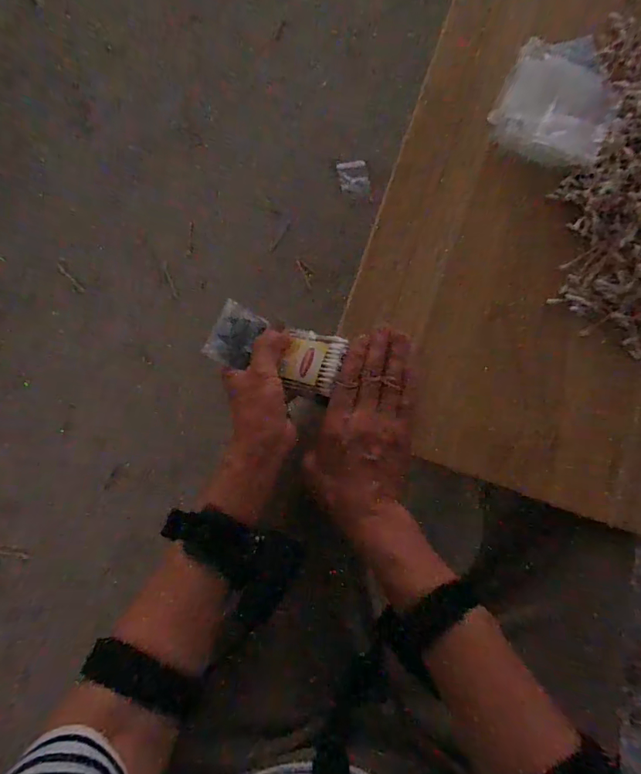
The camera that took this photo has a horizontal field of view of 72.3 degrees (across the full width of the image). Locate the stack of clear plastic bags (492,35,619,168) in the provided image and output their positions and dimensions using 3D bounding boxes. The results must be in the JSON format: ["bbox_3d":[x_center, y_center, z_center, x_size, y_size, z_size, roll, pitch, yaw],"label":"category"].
[{"bbox_3d":[0.250,-0.302,0.461,0.109,0.019,0.156,25,82,-1],"label":"stack of clear plastic bags"}]

